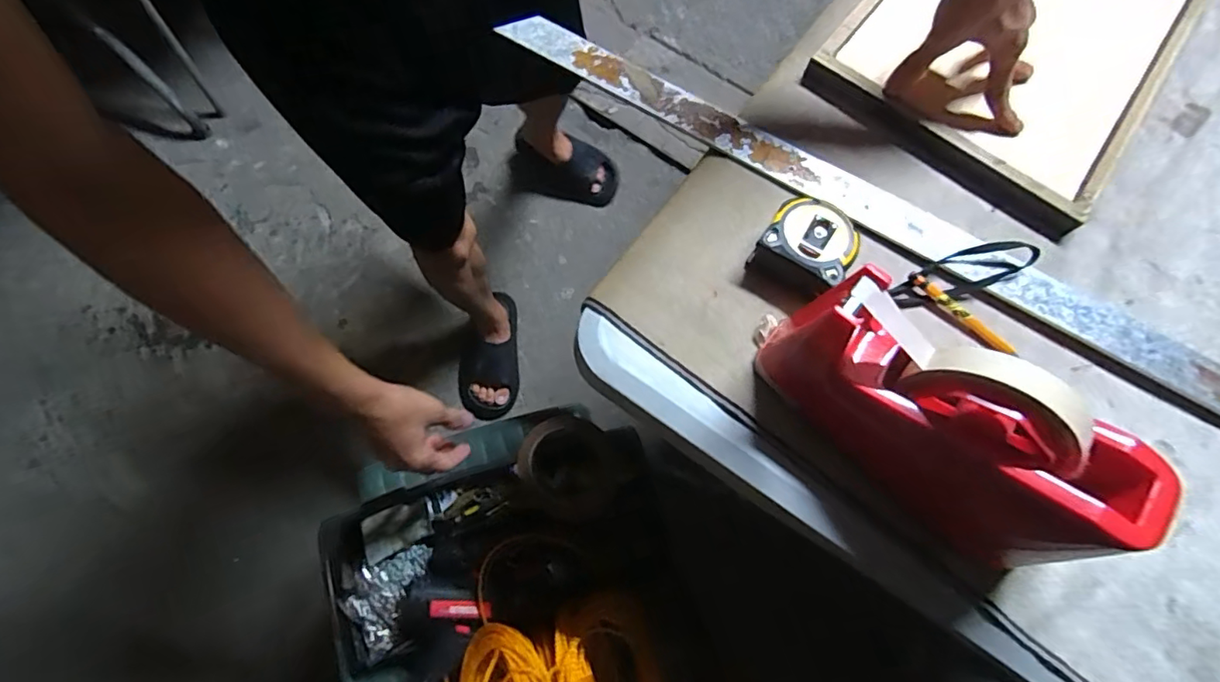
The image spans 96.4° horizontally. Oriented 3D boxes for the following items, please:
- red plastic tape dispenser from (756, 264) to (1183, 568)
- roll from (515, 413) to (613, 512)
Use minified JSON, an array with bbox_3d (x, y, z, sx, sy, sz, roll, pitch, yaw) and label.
[{"bbox_3d":[0.192,0.054,0.326,0.205,0.117,0.063,41,75,12],"label":"red plastic tape dispenser"},{"bbox_3d":[-0.049,0.143,0.634,0.106,0.064,0.100,0,71,-1],"label":"roll"}]

